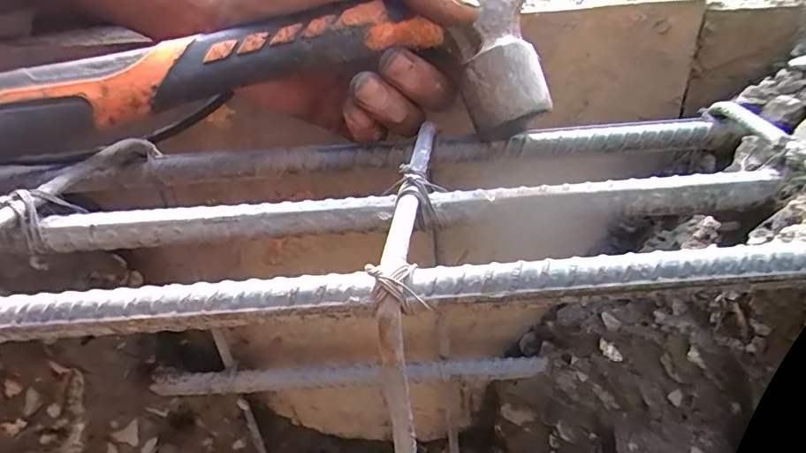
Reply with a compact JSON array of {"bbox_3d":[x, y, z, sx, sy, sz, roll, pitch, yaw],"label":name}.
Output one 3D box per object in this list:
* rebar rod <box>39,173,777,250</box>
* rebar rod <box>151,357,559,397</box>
[{"bbox_3d":[-0.001,-0.009,0.193,0.275,0.013,0.012,-4,31,1],"label":"rebar rod"},{"bbox_3d":[-0.039,0.104,0.345,0.268,0.015,0.014,-4,31,1],"label":"rebar rod"}]

